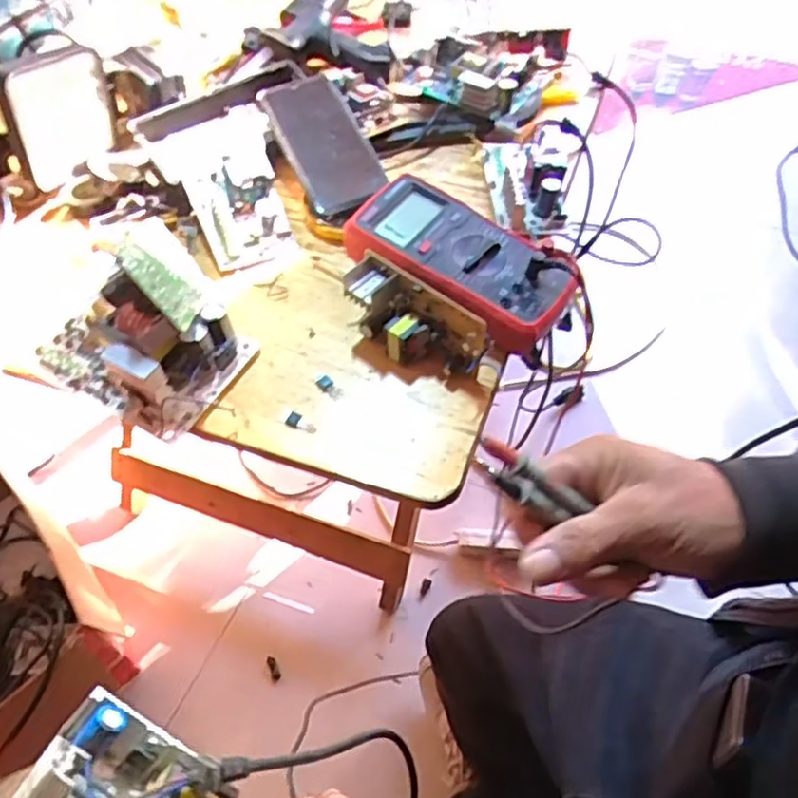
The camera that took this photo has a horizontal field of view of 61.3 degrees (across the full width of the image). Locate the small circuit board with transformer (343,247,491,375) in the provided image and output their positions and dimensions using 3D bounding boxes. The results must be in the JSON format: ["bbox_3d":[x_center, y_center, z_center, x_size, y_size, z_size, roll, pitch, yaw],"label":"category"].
[{"bbox_3d":[0.012,-0.060,0.520,0.120,0.061,0.046,34,64,23],"label":"small circuit board with transformer"}]

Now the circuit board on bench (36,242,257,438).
[{"bbox_3d":[-0.197,-0.065,0.505,0.141,0.110,0.117,26,61,19],"label":"circuit board on bench"}]

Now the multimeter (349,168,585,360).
[{"bbox_3d":[0.052,-0.111,0.549,0.184,0.049,0.095,27,61,19],"label":"multimeter"}]

